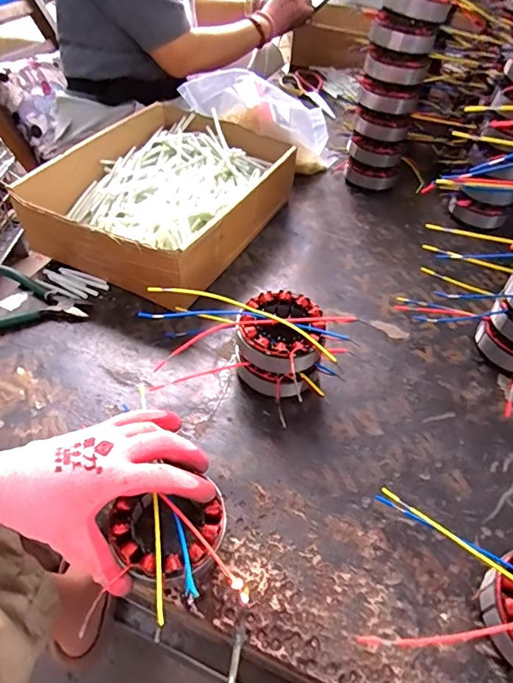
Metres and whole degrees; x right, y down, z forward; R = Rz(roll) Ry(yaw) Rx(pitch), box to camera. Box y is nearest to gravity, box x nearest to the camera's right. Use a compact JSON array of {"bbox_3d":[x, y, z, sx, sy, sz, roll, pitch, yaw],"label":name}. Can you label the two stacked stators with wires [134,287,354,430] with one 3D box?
[{"bbox_3d":[-0.024,-0.002,0.475,0.217,0.078,0.105,17,50,12],"label":"two stacked stators with wires"}]

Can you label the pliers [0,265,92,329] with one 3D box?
[{"bbox_3d":[-0.269,-0.047,0.532,0.144,0.026,0.093,5,48,1],"label":"pliers"}]

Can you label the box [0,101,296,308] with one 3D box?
[{"bbox_3d":[-0.122,-0.204,0.637,0.251,0.092,0.325,23,51,17],"label":"box"}]

